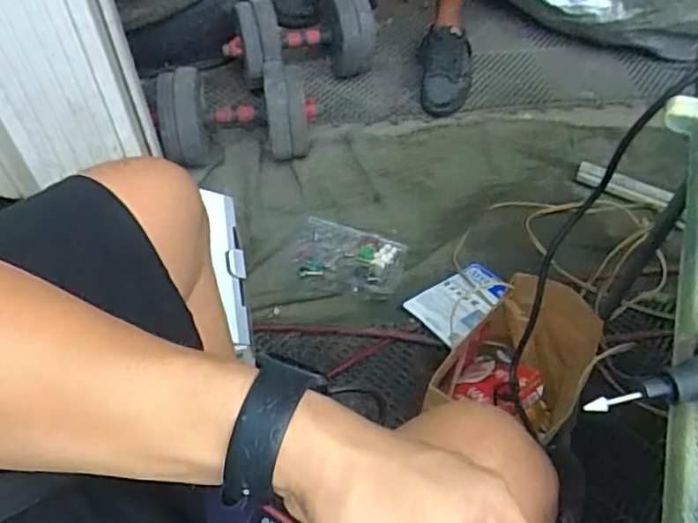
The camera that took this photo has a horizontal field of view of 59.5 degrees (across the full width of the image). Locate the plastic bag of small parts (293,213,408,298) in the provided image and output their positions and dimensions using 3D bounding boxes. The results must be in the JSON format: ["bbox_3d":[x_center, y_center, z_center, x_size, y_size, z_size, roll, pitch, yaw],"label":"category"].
[{"bbox_3d":[0.001,-0.009,1.113,0.194,0.030,0.144,14,55,7],"label":"plastic bag of small parts"}]

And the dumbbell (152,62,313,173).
[{"bbox_3d":[-0.217,-0.293,1.205,0.300,0.172,0.169,-3,55,-3],"label":"dumbbell"}]

